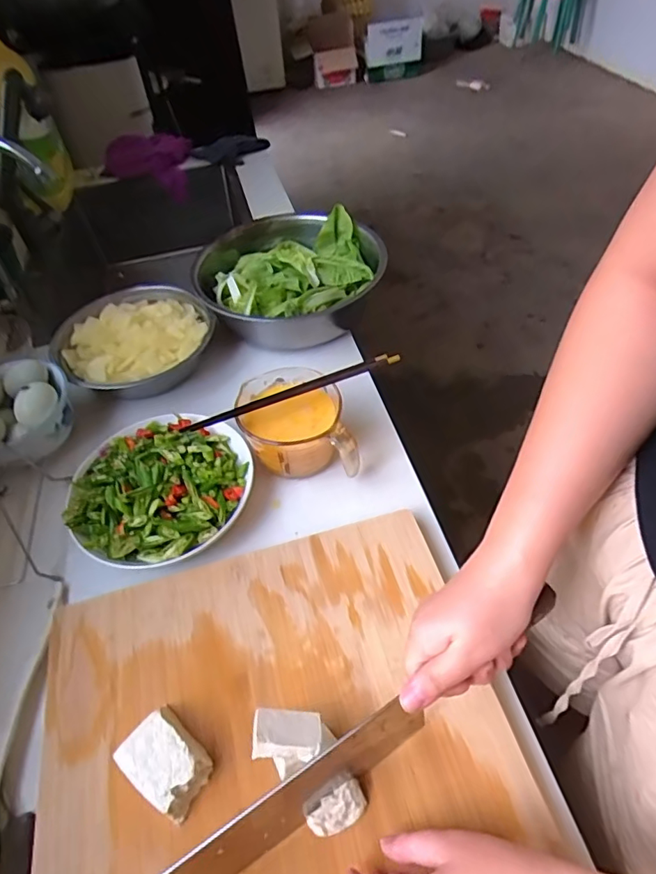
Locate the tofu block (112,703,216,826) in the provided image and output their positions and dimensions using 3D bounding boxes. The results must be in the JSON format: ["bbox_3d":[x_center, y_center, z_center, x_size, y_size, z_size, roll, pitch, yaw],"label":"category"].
[{"bbox_3d":[-0.122,0.246,0.398,0.062,0.029,0.048,27,58,26],"label":"tofu block"}]

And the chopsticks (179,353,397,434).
[{"bbox_3d":[-0.036,-0.050,0.577,0.251,0.014,0.013,-21,51,-11],"label":"chopsticks"}]

